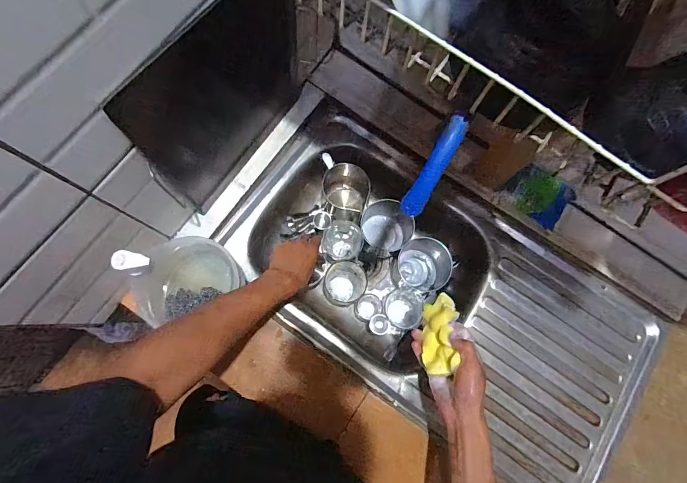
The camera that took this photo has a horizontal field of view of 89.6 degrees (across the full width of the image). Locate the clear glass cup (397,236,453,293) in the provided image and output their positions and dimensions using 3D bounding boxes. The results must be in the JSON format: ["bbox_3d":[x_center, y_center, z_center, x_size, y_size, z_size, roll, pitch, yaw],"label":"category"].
[{"bbox_3d":[0.162,0.049,0.704,0.105,0.100,0.086,38,77,6],"label":"clear glass cup"}]

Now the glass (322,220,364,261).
[{"bbox_3d":[0.000,0.000,0.727,0.080,0.068,0.072,14,76,0],"label":"glass"}]

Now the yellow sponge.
[{"bbox_3d":[0.147,0.137,0.516,0.051,0.038,0.111,-19,59,38],"label":"yellow sponge"}]

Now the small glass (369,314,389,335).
[{"bbox_3d":[0.070,0.161,0.671,0.040,0.047,0.037,1,76,-3],"label":"small glass"}]

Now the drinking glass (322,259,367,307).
[{"bbox_3d":[0.004,0.086,0.703,0.080,0.073,0.087,1,76,-3],"label":"drinking glass"}]

